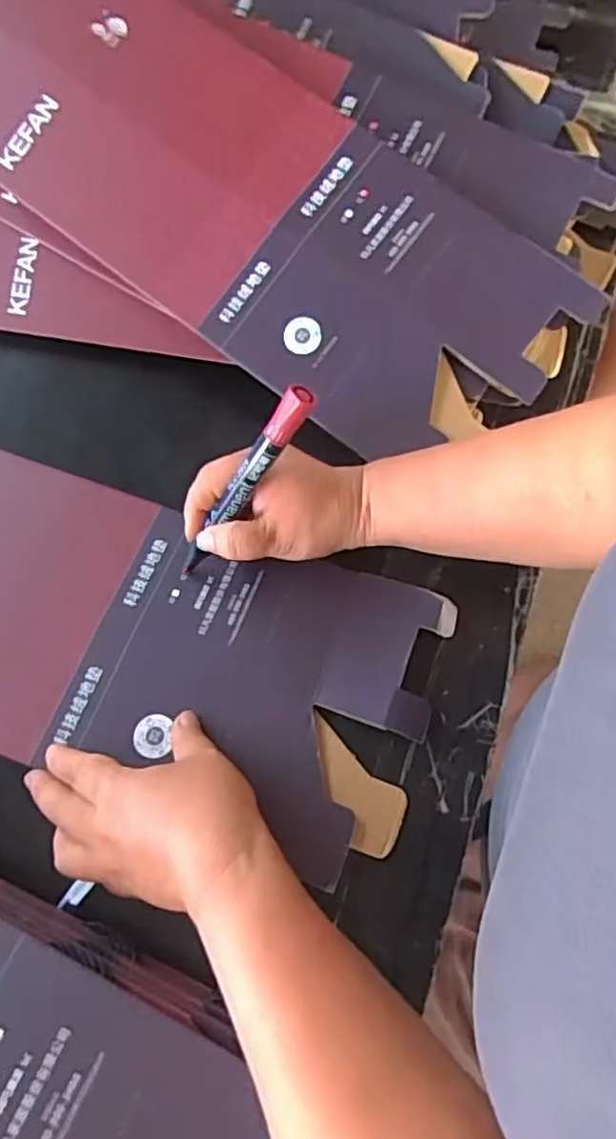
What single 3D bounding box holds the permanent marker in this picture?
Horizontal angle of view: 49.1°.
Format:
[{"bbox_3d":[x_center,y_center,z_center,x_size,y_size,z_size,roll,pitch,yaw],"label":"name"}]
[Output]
[{"bbox_3d":[-0.042,-0.050,0.419,0.013,0.163,0.017,-12,64,-42],"label":"permanent marker"}]

